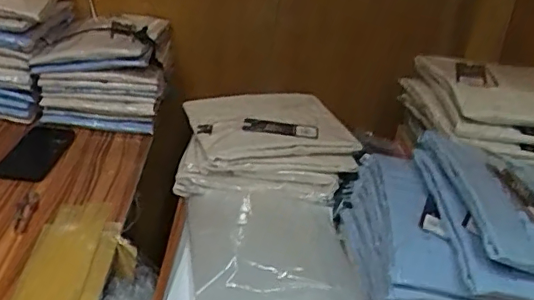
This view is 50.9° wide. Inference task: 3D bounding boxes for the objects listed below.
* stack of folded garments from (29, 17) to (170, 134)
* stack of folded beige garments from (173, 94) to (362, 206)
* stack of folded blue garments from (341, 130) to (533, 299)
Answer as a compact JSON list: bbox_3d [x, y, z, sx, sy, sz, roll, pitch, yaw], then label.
[{"bbox_3d":[-0.319,-0.164,1.135,0.229,0.165,0.255,5,27,-5],"label":"stack of folded garments"},{"bbox_3d":[-0.003,-0.017,0.961,0.282,0.095,0.231,4,27,-7],"label":"stack of folded beige garments"},{"bbox_3d":[0.264,0.110,0.708,0.289,0.170,0.278,8,27,1],"label":"stack of folded blue garments"}]

